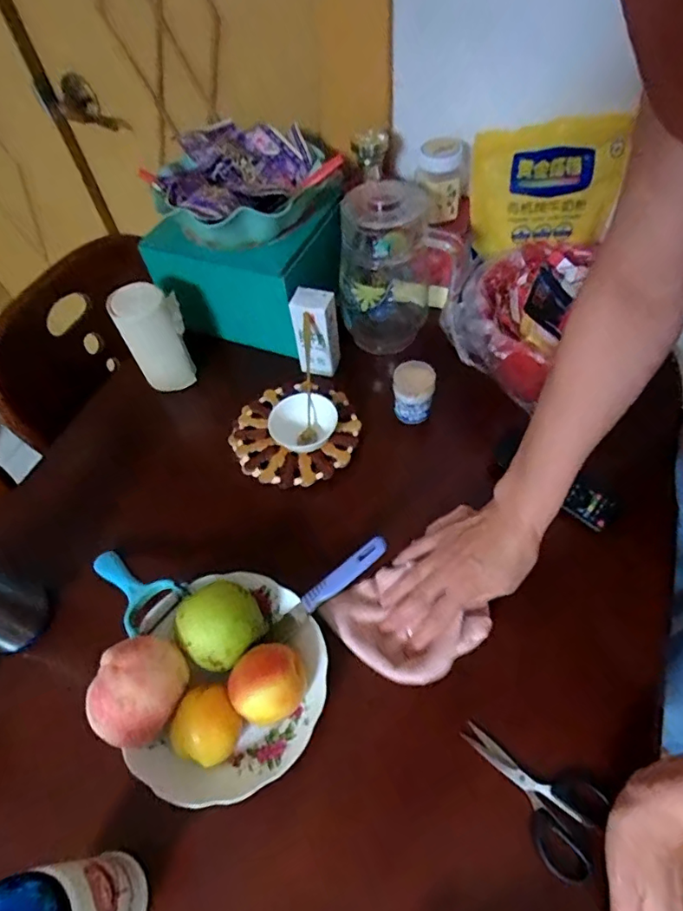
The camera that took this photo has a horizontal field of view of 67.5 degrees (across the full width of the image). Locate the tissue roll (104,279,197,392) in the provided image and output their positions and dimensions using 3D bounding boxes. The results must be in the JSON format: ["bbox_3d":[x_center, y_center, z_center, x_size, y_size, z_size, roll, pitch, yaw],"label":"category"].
[{"bbox_3d":[-0.254,-0.163,0.710,0.084,0.140,0.061,-30,59,-14],"label":"tissue roll"}]

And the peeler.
[{"bbox_3d":[-0.224,0.135,0.540,0.127,0.021,0.061,25,61,34],"label":"peeler"}]

